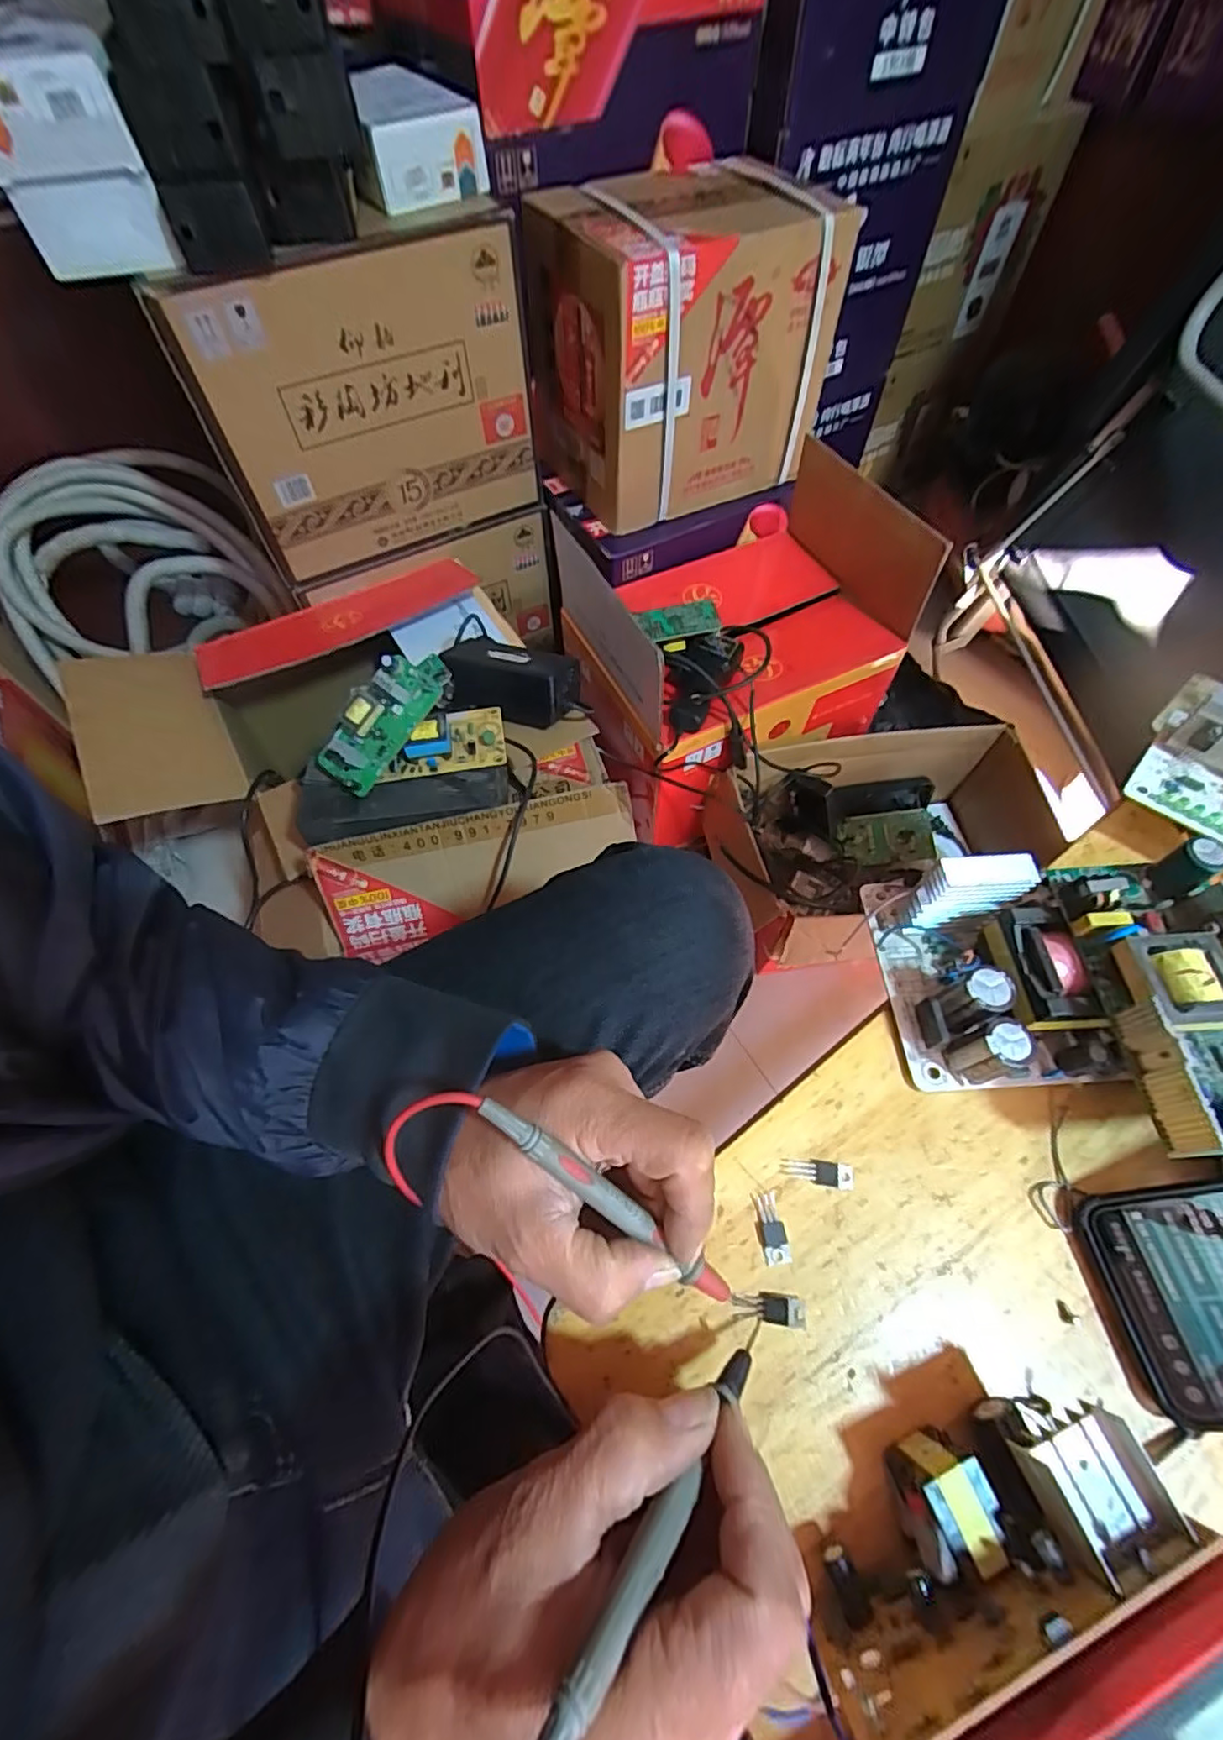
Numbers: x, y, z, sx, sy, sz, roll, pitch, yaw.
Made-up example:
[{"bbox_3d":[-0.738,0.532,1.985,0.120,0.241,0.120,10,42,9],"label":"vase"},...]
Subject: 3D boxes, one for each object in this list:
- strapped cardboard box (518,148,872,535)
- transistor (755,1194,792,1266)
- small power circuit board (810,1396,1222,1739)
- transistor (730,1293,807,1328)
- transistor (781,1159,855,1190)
[{"bbox_3d":[0.087,-0.672,0.827,0.350,0.299,0.222,-27,65,-14],"label":"strapped cardboard box"},{"bbox_3d":[0.069,0.155,0.273,0.011,0.004,0.026,-9,62,-5],"label":"transistor"},{"bbox_3d":[0.115,0.214,0.204,0.114,0.057,0.037,-20,63,-10],"label":"small power circuit board"},{"bbox_3d":[0.064,0.180,0.259,0.030,0.004,0.010,6,61,4],"label":"transistor"},{"bbox_3d":[0.093,0.136,0.284,0.032,0.004,0.010,7,62,4],"label":"transistor"}]

